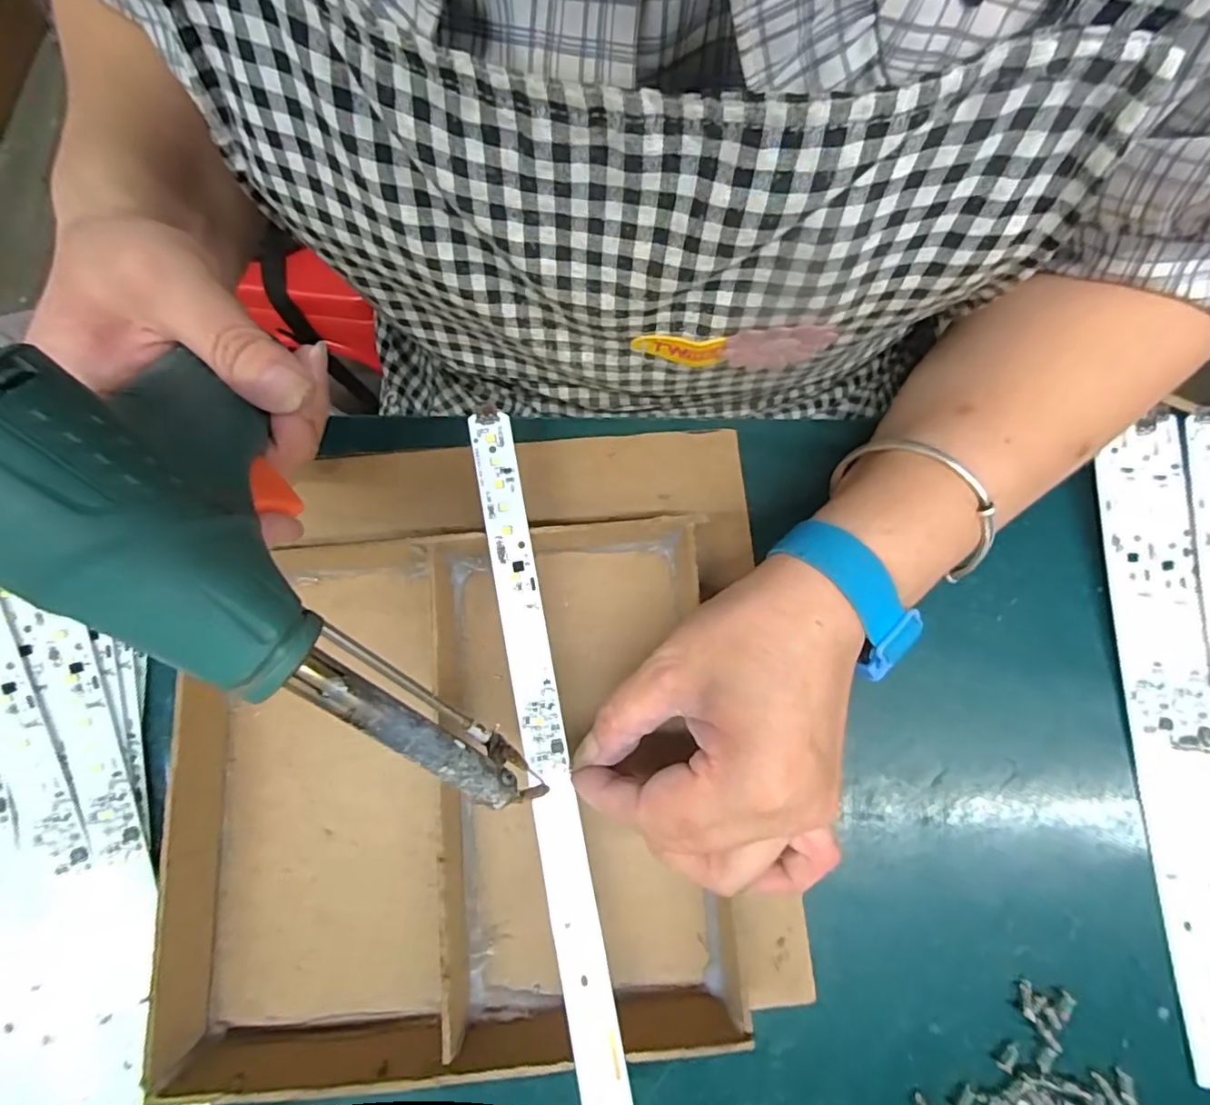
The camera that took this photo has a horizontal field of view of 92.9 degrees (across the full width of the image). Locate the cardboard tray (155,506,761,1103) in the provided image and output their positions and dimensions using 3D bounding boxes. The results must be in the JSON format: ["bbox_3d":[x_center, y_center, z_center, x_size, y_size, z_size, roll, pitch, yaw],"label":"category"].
[{"bbox_3d":[-0.069,0.100,0.242,0.224,0.033,0.219,-4,79,-2],"label":"cardboard tray"}]

